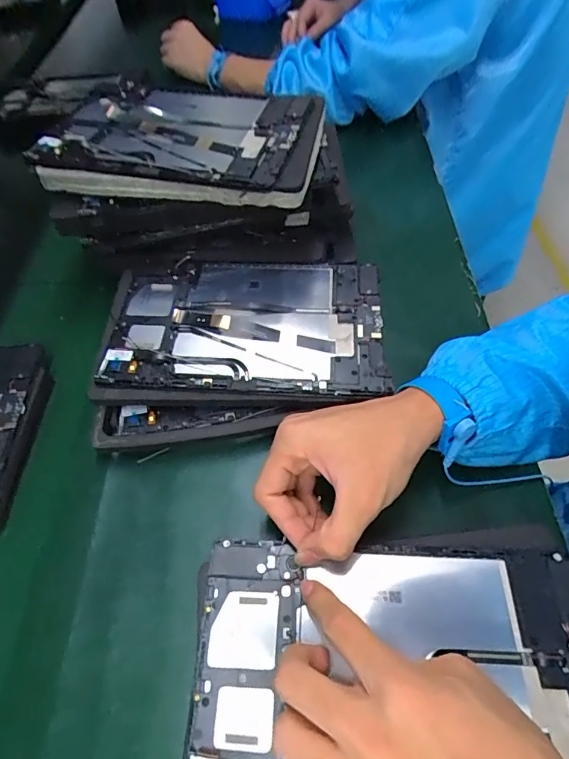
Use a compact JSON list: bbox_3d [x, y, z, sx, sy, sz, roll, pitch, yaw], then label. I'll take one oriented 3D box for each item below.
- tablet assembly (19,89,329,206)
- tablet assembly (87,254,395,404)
[{"bbox_3d":[-0.095,-0.225,0.416,0.248,0.028,0.142,6,56,8],"label":"tablet assembly"},{"bbox_3d":[-0.039,-0.051,0.400,0.245,0.015,0.155,0,58,2],"label":"tablet assembly"}]

